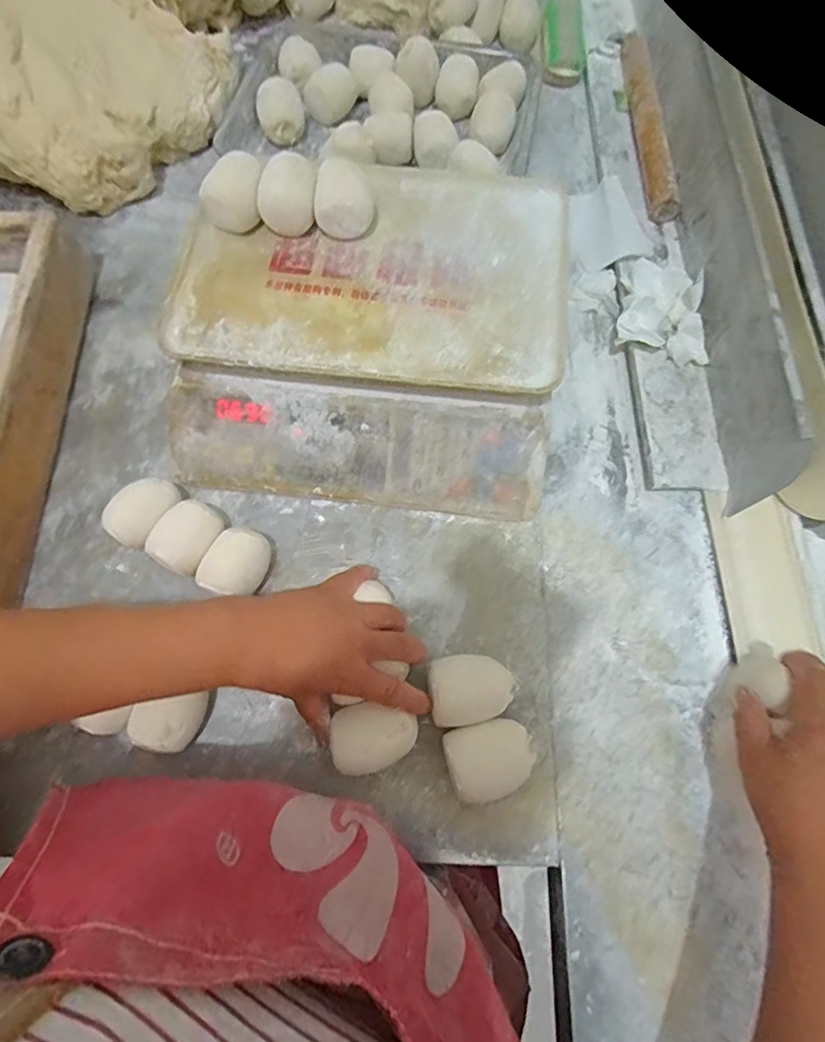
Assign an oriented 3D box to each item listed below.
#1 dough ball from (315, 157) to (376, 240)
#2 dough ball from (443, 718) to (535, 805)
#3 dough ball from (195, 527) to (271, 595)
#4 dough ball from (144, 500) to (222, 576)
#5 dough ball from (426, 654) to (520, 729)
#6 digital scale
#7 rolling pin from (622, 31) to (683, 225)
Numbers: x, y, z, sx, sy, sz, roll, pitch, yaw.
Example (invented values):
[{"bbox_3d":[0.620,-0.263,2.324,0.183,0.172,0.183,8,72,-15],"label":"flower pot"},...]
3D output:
[{"bbox_3d":[-0.058,-0.279,0.451,0.048,0.045,0.051,0,72,0],"label":"dough ball"},{"bbox_3d":[0.060,0.182,0.404,0.069,0.042,0.052,-10,72,-5],"label":"dough ball"},{"bbox_3d":[-0.149,0.038,0.452,0.047,0.033,0.059,29,73,8],"label":"dough ball"},{"bbox_3d":[-0.193,0.017,0.457,0.048,0.037,0.059,26,72,7],"label":"dough ball"},{"bbox_3d":[0.046,0.134,0.418,0.064,0.044,0.049,-7,72,-4],"label":"dough ball"},{"bbox_3d":[-0.036,-0.176,0.491,0.322,0.103,0.300,7,71,0],"label":"digital scale"},{"bbox_3d":[0.286,-0.484,0.637,0.031,0.034,0.285,1,71,-1],"label":"rolling pin"}]

